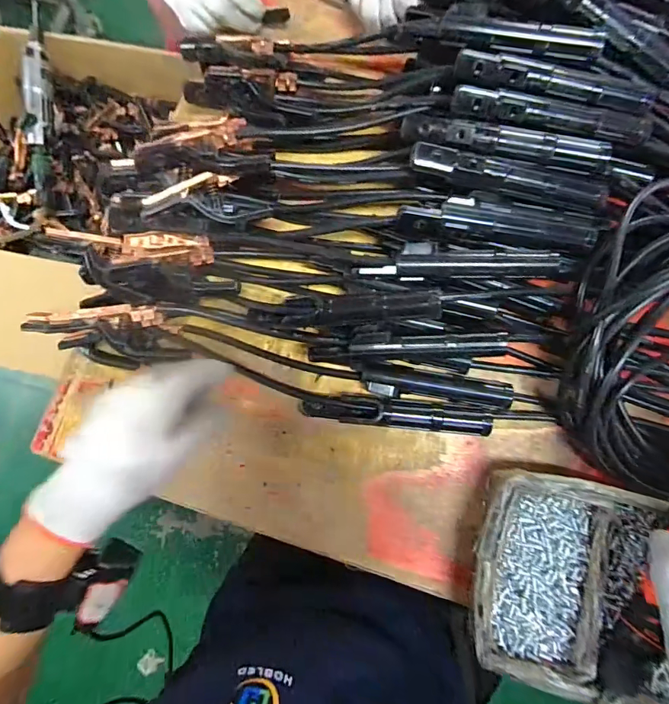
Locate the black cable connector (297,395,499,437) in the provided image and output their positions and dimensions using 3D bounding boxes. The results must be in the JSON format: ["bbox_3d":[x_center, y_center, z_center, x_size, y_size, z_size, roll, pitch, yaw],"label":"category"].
[{"bbox_3d":[0.064,0.064,0.452,0.193,0.034,0.027,6,81,2],"label":"black cable connector"}]

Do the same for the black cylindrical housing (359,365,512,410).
[{"bbox_3d":[0.107,0.037,0.458,0.151,0.029,0.033,8,81,3],"label":"black cylindrical housing"}]

